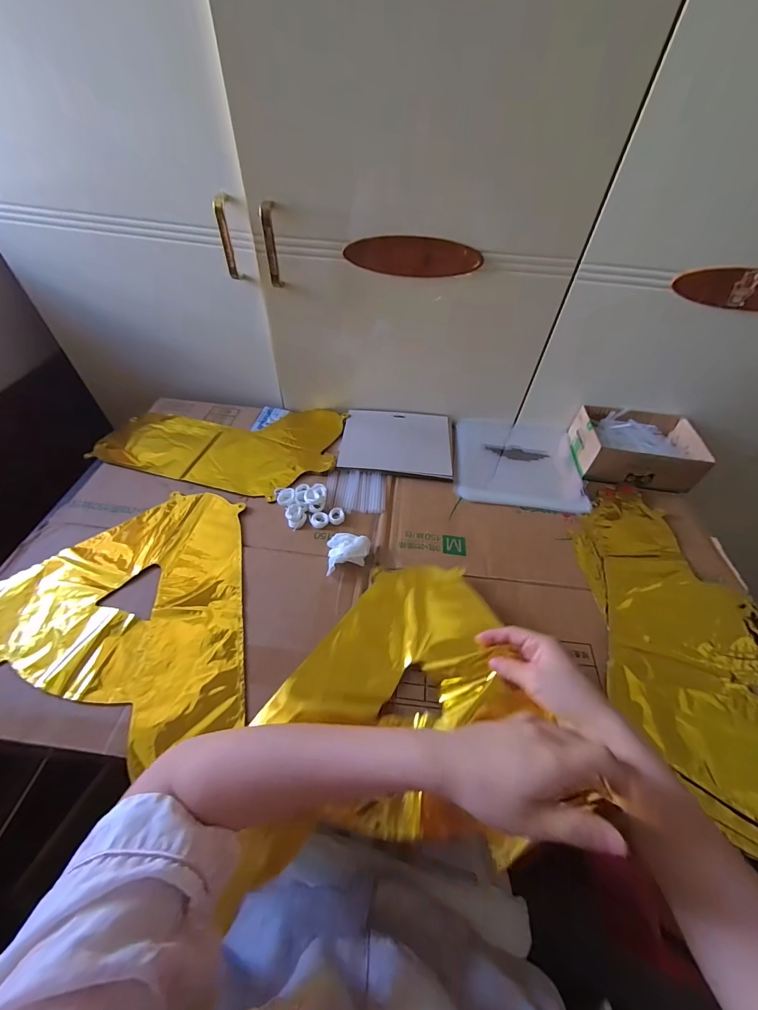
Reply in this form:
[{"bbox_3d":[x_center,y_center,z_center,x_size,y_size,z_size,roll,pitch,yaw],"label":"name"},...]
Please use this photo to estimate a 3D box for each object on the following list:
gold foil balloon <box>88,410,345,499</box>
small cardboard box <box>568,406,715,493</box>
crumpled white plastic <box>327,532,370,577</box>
[{"bbox_3d":[-0.272,-0.117,0.650,0.391,0.028,0.225,10,50,4],"label":"gold foil balloon"},{"bbox_3d":[0.444,-0.099,0.637,0.191,0.067,0.138,8,50,3],"label":"small cardboard box"},{"bbox_3d":[-0.041,0.063,0.497,0.057,0.025,0.056,-2,50,-6],"label":"crumpled white plastic"}]

